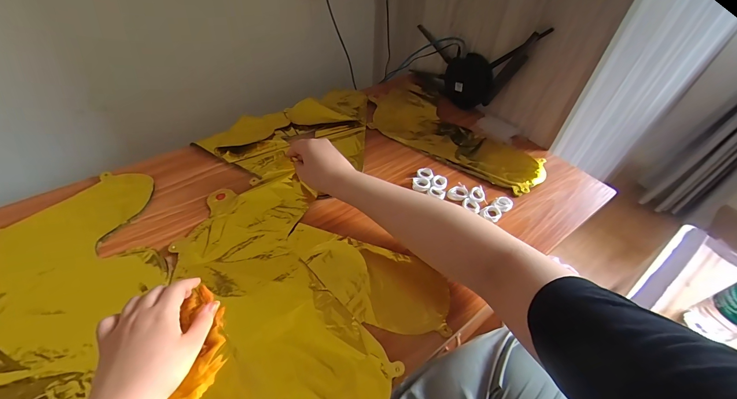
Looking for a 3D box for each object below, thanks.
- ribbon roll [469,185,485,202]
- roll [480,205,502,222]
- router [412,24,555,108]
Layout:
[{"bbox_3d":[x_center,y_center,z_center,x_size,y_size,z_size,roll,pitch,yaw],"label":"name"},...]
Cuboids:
[{"bbox_3d":[0.187,-0.010,0.530,0.025,0.011,0.031,22,50,16],"label":"ribbon roll"},{"bbox_3d":[0.200,0.022,0.508,0.031,0.012,0.032,2,48,-2],"label":"roll"},{"bbox_3d":[0.210,-0.314,0.691,0.047,0.178,0.308,-31,56,-27],"label":"router"}]

